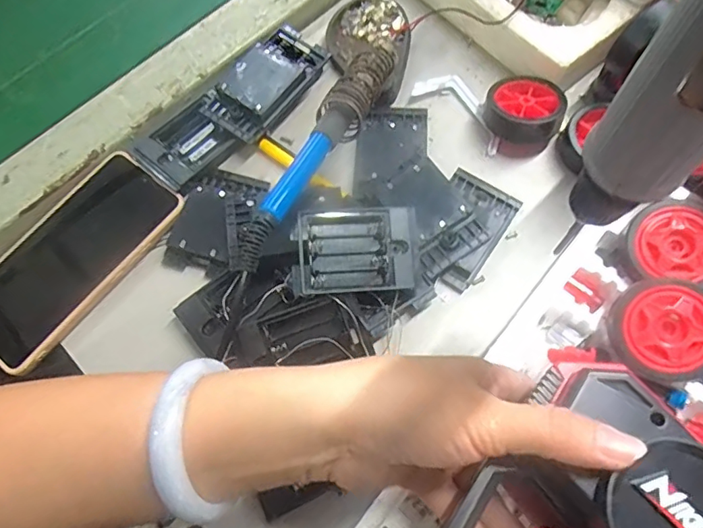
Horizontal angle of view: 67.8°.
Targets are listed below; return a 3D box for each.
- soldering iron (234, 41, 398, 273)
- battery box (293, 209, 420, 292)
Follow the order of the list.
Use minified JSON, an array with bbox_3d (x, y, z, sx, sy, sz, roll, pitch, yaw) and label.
[{"bbox_3d":[-0.014,-0.075,0.312,0.025,0.021,0.200,23,59,10],"label":"soldering iron"},{"bbox_3d":[0.005,-0.009,0.343,0.076,0.023,0.054,-6,69,1],"label":"battery box"}]

